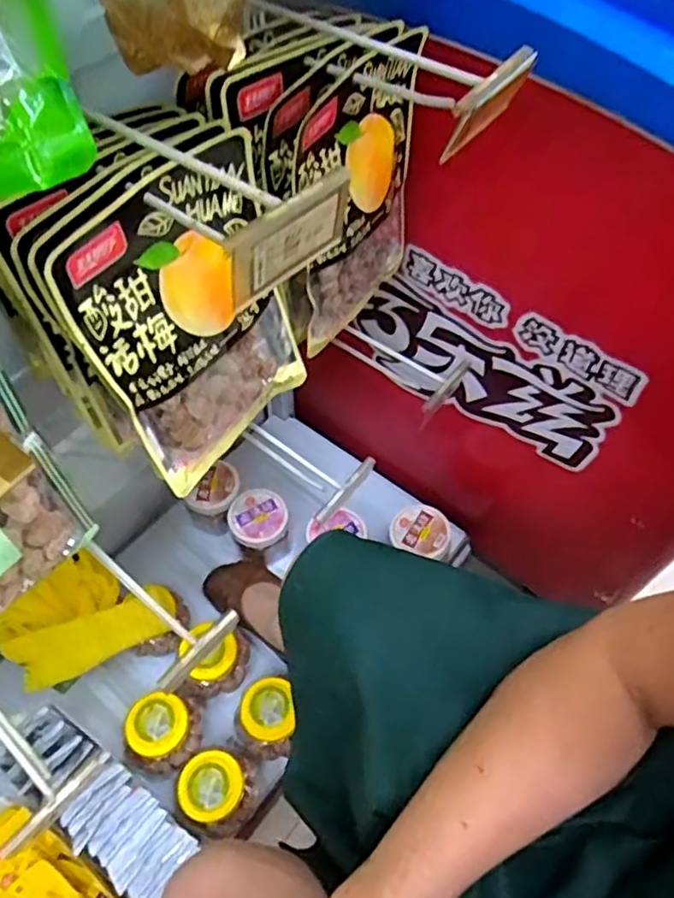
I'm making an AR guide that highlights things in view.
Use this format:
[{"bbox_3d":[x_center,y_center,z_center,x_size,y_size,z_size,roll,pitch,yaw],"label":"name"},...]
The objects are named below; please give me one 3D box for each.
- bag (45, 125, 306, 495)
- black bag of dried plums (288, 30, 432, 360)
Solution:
[{"bbox_3d":[-0.092,-0.086,0.462,0.055,0.225,0.172,28,60,17],"label":"bag"},{"bbox_3d":[0.021,-0.206,0.545,0.056,0.229,0.168,16,58,10],"label":"black bag of dried plums"}]

